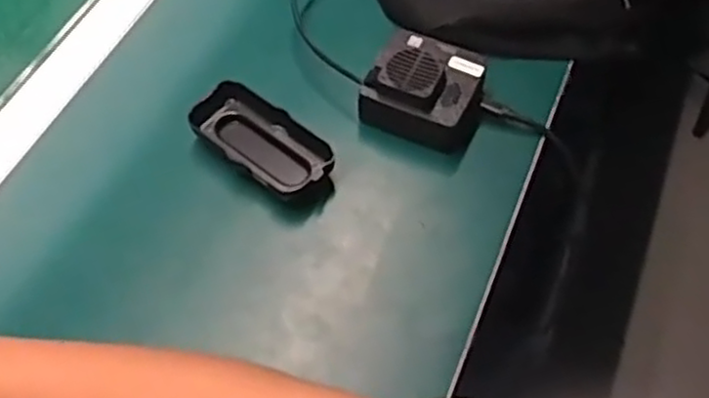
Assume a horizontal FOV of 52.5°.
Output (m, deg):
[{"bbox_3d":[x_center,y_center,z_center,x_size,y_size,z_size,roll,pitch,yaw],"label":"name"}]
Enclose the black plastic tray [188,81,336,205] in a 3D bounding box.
[{"bbox_3d":[-0.063,-0.041,0.521,0.108,0.026,0.050,34,64,19],"label":"black plastic tray"}]

